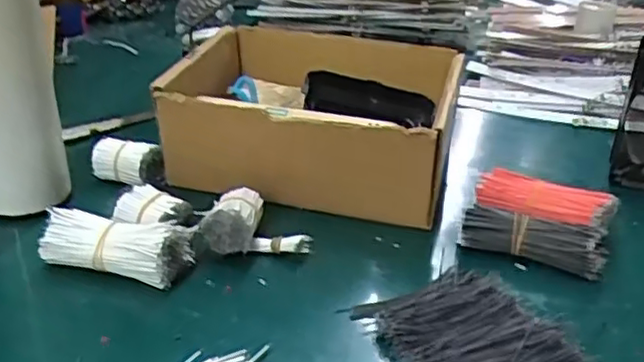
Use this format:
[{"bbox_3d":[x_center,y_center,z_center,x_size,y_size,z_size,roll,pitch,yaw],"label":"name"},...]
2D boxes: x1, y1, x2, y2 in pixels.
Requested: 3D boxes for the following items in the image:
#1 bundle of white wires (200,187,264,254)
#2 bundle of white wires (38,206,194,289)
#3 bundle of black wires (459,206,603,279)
[{"bbox_3d":[-0.061,0.029,0.457,0.035,0.034,0.039,5,29,5],"label":"bundle of white wires"},{"bbox_3d":[-0.133,0.044,0.430,0.092,0.038,0.028,7,29,8],"label":"bundle of white wires"},{"bbox_3d":[0.145,0.038,0.459,0.092,0.030,0.033,13,30,18],"label":"bundle of black wires"}]

